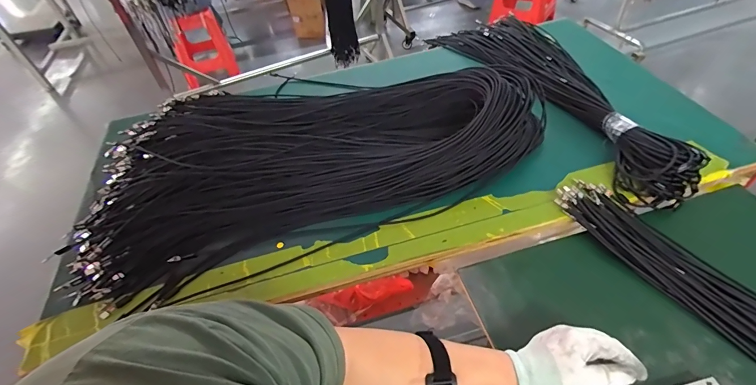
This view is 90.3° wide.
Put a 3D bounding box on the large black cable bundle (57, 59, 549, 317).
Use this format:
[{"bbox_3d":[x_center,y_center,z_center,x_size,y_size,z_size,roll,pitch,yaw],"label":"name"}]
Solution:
[{"bbox_3d":[-0.139,-0.123,0.702,0.800,0.147,0.434,-16,48,-9],"label":"large black cable bundle"}]

